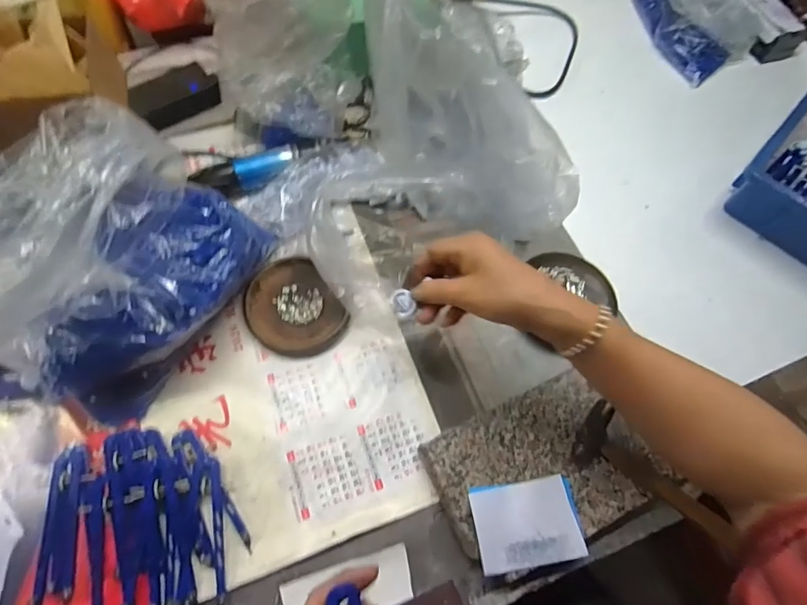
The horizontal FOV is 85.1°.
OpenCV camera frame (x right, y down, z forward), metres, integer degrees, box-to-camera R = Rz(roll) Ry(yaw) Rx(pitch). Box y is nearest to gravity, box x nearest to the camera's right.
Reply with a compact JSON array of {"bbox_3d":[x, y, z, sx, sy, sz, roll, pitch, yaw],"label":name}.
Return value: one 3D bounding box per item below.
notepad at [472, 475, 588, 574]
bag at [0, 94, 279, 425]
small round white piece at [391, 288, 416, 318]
[{"bbox_3d":[0.108,0.190,0.379,0.094,0.016,0.065,-7,64,-5],"label":"notepad"},{"bbox_3d":[-0.265,-0.031,0.389,0.187,0.202,0.224,16,65,6],"label":"bag"},{"bbox_3d":[-0.001,0.001,0.392,0.021,0.004,0.025,-21,82,23],"label":"small round white piece"}]

